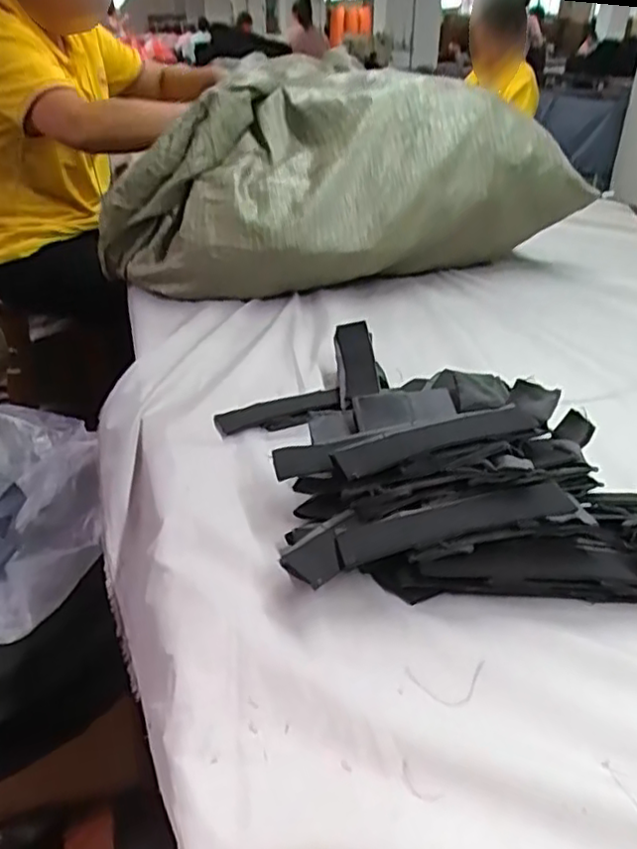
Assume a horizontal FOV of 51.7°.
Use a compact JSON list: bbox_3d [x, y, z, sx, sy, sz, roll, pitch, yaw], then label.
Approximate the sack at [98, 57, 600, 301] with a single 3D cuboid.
[{"bbox_3d":[0.024,-0.394,1.079,0.713,0.285,0.301,-10,32,-18],"label":"sack"}]

